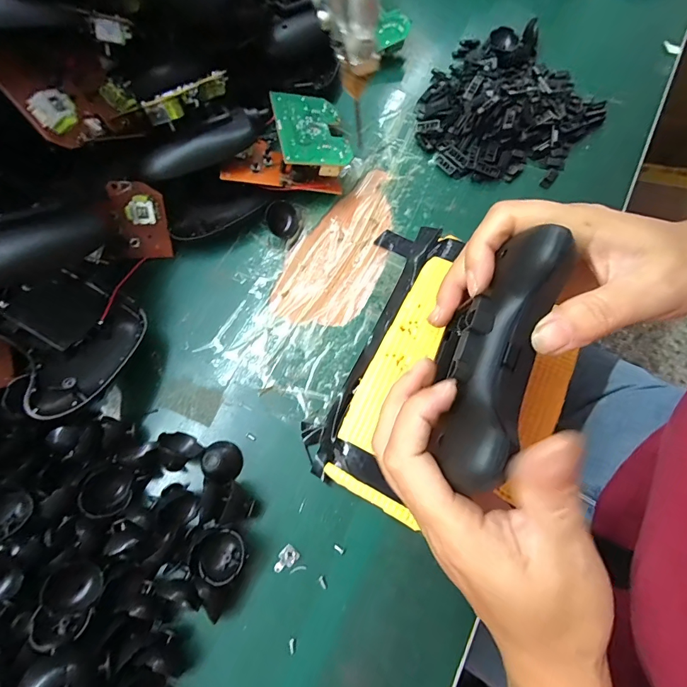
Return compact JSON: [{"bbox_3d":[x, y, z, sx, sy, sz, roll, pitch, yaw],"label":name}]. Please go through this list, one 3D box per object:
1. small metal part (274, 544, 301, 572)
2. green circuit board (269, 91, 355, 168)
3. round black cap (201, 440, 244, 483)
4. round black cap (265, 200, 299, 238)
[{"bbox_3d":[-0.036,0.133,0.243,0.010,0.004,0.017,39,77,14],"label":"small metal part"},{"bbox_3d":[-0.026,-0.171,0.315,0.053,0.004,0.086,-6,62,-15],"label":"green circuit board"},{"bbox_3d":[-0.077,0.075,0.254,0.020,0.022,0.027,-21,72,-5],"label":"round black cap"},{"bbox_3d":[-0.048,-0.096,0.310,0.024,0.021,0.024,-1,71,2],"label":"round black cap"}]

